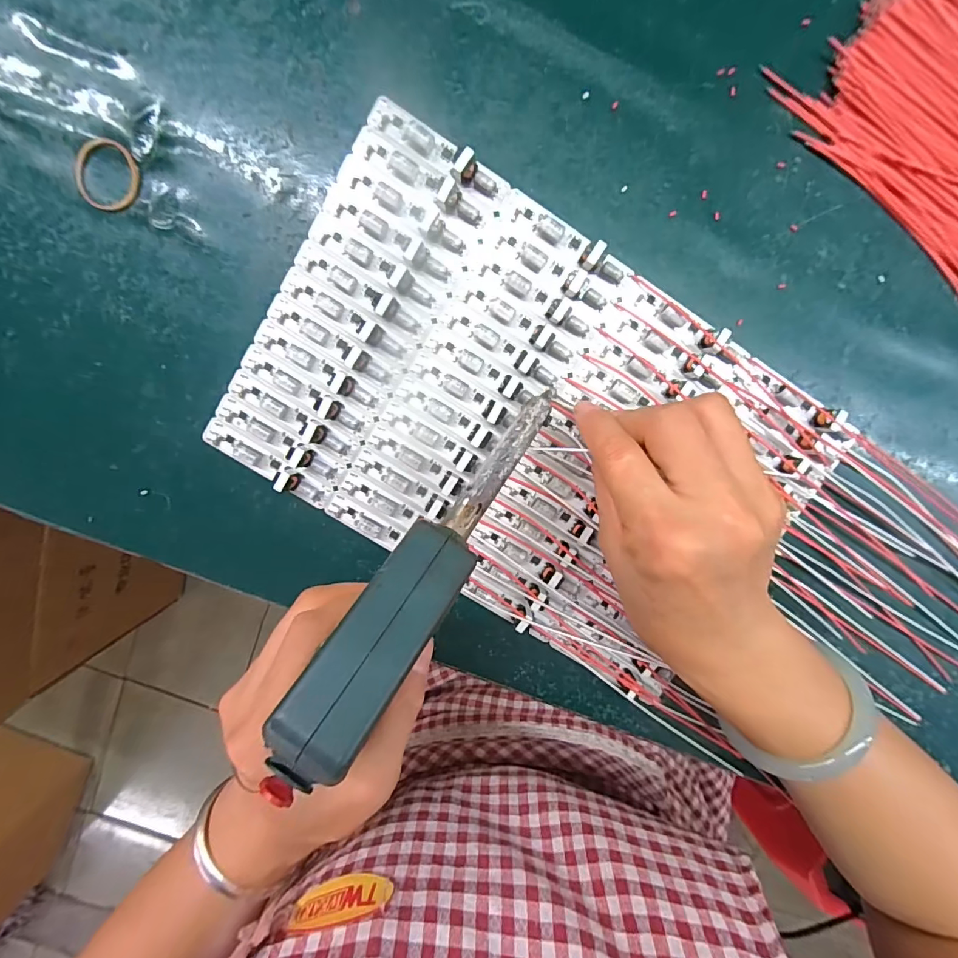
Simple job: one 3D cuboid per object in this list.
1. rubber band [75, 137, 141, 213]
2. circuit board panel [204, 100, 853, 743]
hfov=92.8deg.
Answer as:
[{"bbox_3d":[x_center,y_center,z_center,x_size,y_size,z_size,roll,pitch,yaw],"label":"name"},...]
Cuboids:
[{"bbox_3d":[-0.184,-0.150,0.225,0.032,0.004,0.032,15,100,-2],"label":"rubber band"},{"bbox_3d":[0.027,-0.025,0.240,0.292,0.013,0.191,32,99,-5],"label":"circuit board panel"}]

